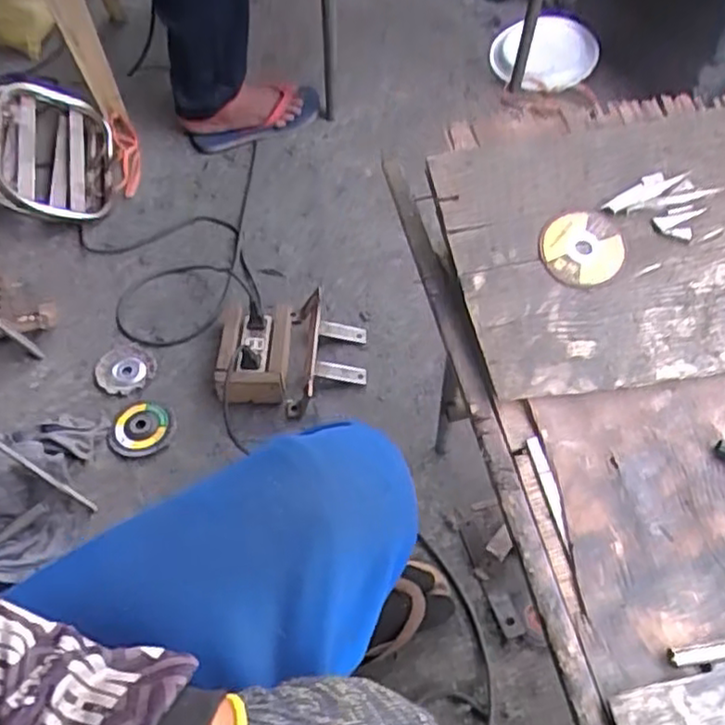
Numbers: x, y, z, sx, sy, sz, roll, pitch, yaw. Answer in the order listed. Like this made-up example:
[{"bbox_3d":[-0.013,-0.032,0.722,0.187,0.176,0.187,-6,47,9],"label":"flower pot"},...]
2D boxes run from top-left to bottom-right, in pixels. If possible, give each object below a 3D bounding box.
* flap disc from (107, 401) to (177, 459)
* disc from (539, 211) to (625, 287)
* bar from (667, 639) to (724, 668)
[{"bbox_3d":[-0.307,0.092,0.975,0.082,0.021,0.086,-1,59,2],"label":"flap disc"},{"bbox_3d":[0.184,-0.096,0.583,0.069,0.004,0.064,0,77,-1],"label":"disc"},{"bbox_3d":[0.239,0.186,0.452,0.077,0.006,0.012,-10,59,-1],"label":"bar"}]

